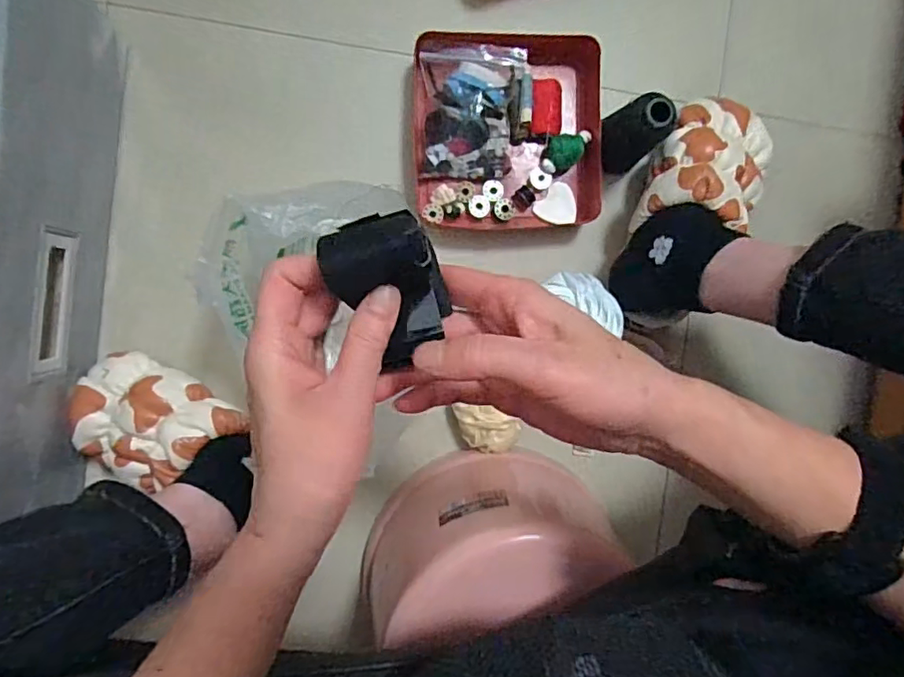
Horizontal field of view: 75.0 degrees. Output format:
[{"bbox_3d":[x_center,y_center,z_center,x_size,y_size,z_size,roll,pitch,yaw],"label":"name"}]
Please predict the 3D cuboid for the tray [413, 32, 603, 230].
[{"bbox_3d":[0.051,-0.194,0.558,0.169,0.048,0.172,-3,93,-6],"label":"tray"}]

